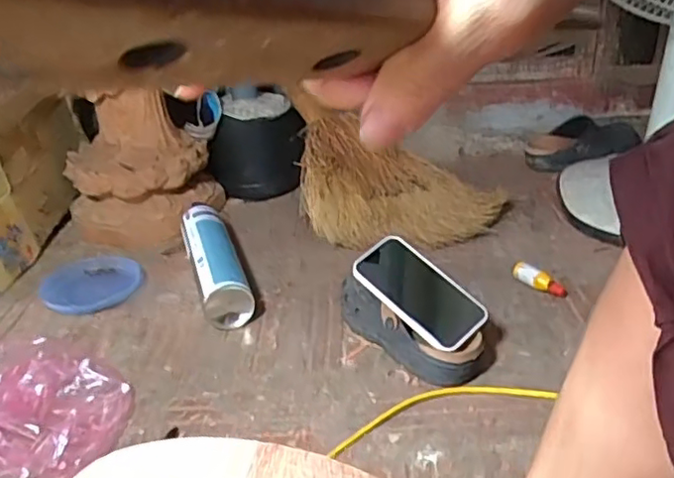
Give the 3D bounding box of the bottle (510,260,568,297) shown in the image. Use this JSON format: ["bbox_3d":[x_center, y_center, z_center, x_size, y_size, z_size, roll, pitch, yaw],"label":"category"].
[{"bbox_3d":[0.265,0.052,0.824,0.023,0.028,0.073,-20,32,-30],"label":"bottle"}]

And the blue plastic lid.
[{"bbox_3d":[-0.343,0.057,0.893,0.126,0.030,0.133,-6,27,-5],"label":"blue plastic lid"}]

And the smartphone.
[{"bbox_3d":[0.092,0.059,0.694,0.142,0.017,0.074,43,62,15],"label":"smartphone"}]

